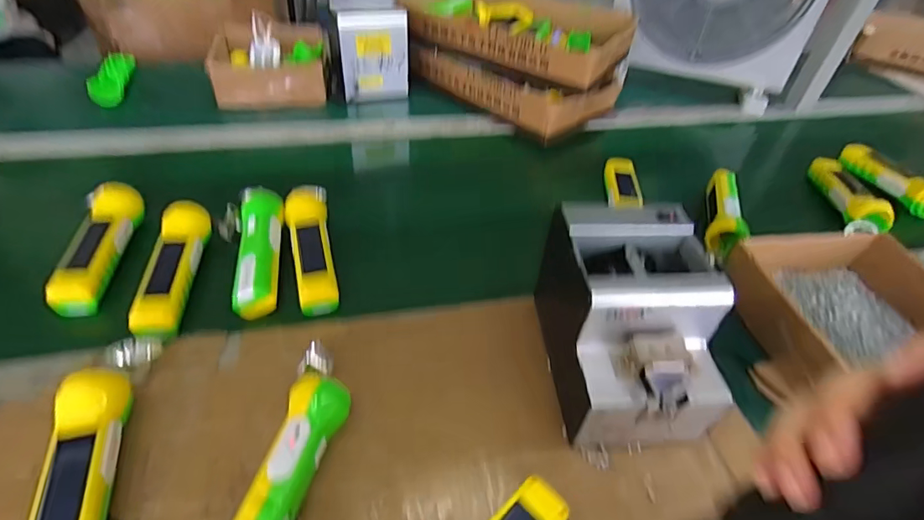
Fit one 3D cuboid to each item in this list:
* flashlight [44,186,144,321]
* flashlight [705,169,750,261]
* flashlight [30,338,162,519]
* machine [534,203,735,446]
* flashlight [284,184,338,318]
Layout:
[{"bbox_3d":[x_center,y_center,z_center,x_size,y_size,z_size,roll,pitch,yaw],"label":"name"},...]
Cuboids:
[{"bbox_3d":[-0.425,-0.019,0.561,0.056,0.043,0.177,-5,45,-10],"label":"flashlight"},{"bbox_3d":[0.380,-0.074,0.688,0.053,0.053,0.176,17,45,11],"label":"flashlight"},{"bbox_3d":[-0.301,0.154,0.387,0.052,0.049,0.219,-4,45,-10],"label":"flashlight"},{"bbox_3d":[0.157,0.060,0.454,0.123,0.143,0.182,0,45,-6],"label":"machine"},{"bbox_3d":[-0.186,-0.025,0.584,0.049,0.035,0.196,-8,46,-14],"label":"flashlight"}]

